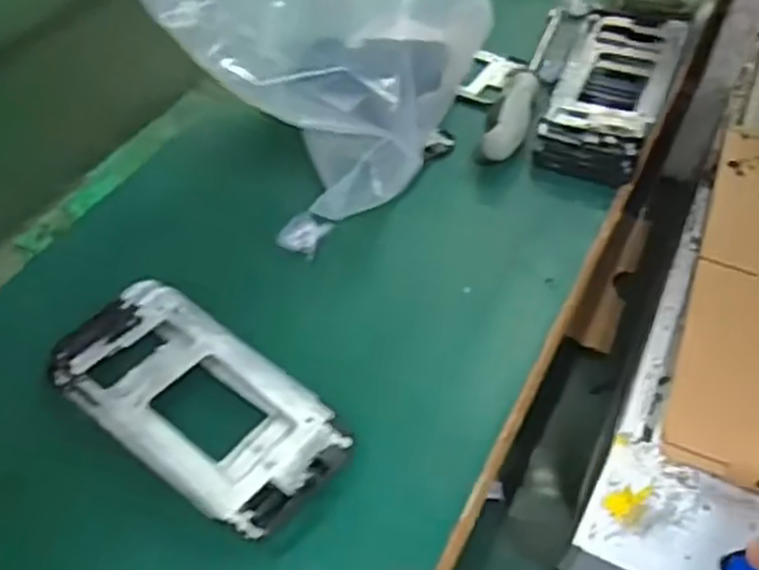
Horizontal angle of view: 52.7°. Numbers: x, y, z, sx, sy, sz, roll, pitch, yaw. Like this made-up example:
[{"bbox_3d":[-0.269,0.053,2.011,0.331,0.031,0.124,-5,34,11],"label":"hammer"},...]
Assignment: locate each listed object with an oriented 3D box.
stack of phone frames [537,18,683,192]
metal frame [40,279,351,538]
[{"bbox_3d":[0.180,-0.152,0.593,0.075,0.044,0.181,21,51,13],"label":"stack of phone frames"},{"bbox_3d":[-0.098,0.064,0.412,0.165,0.020,0.081,33,54,21],"label":"metal frame"}]

